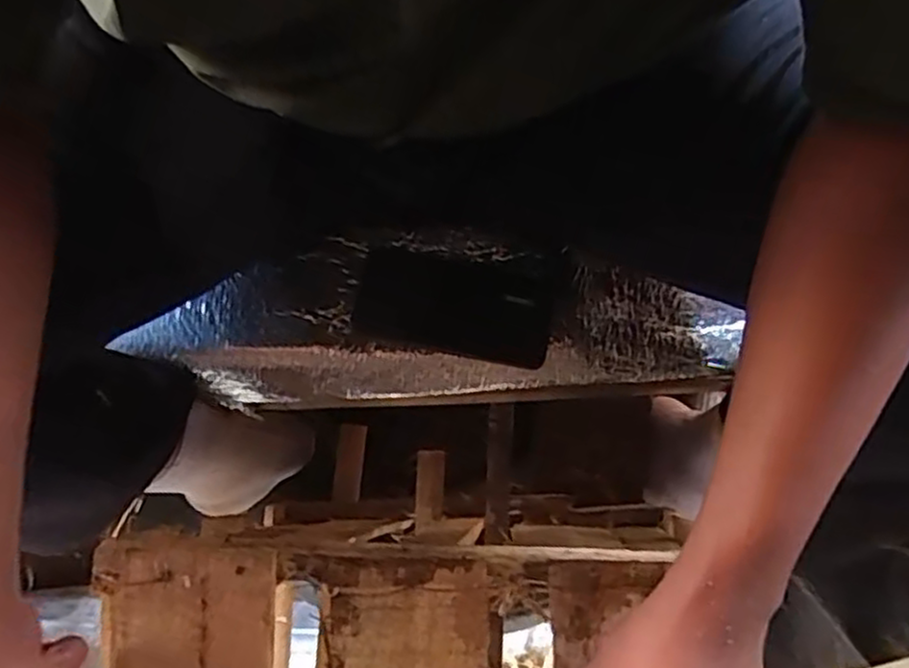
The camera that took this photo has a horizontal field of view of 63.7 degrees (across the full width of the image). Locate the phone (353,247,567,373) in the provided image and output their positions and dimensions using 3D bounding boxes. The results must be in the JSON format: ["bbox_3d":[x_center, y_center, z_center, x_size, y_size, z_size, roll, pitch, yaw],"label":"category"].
[{"bbox_3d":[0.001,-0.023,0.600,0.160,0.010,0.081,10,76,1],"label":"phone"}]

